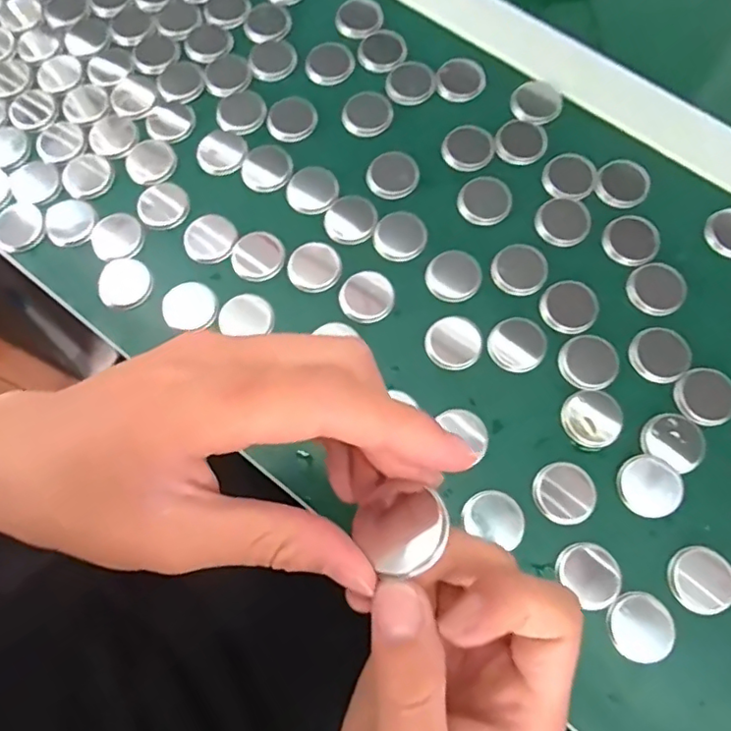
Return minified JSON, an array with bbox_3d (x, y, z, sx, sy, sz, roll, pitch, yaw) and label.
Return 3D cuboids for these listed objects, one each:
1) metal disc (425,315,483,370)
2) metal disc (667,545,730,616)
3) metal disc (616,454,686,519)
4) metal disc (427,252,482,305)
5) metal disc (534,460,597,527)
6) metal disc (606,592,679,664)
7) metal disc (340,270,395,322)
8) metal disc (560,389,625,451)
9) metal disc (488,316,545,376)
[{"bbox_3d":[0.050,-0.013,0.320,0.030,0.004,0.029,0,73,1],"label":"metal disc"},{"bbox_3d":[0.164,0.104,0.279,0.029,0.006,0.030,0,73,1],"label":"metal disc"},{"bbox_3d":[0.145,0.061,0.292,0.031,0.004,0.030,-35,76,-9],"label":"metal disc"},{"bbox_3d":[0.051,-0.052,0.331,0.030,0.004,0.029,0,73,1],"label":"metal disc"},{"bbox_3d":[0.102,0.065,0.294,0.029,0.004,0.030,0,73,1],"label":"metal disc"},{"bbox_3d":[0.132,0.126,0.275,0.029,0.006,0.030,0,73,1],"label":"metal disc"},{"bbox_3d":[0.001,-0.039,0.329,0.030,0.005,0.029,0,73,1],"label":"metal disc"},{"bbox_3d":[0.121,0.028,0.303,0.031,0.004,0.030,0,73,1],"label":"metal disc"},{"bbox_3d":[0.085,-0.012,0.318,0.029,0.004,0.032,41,78,12],"label":"metal disc"}]

